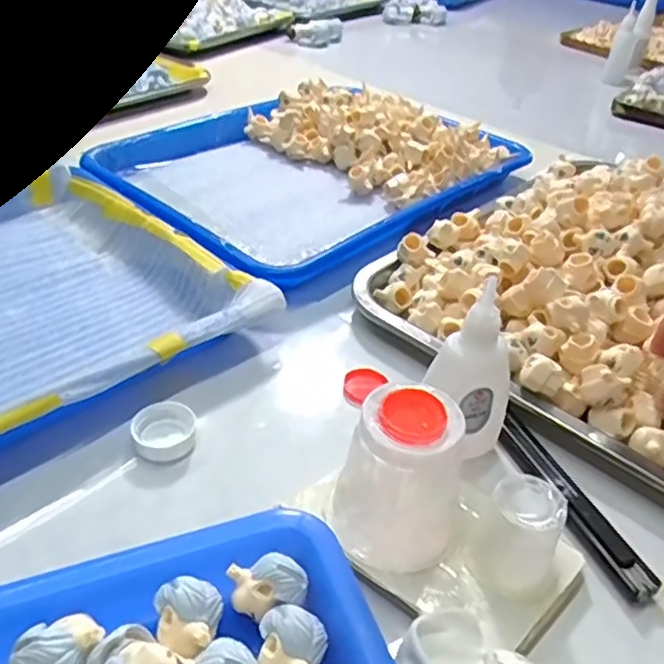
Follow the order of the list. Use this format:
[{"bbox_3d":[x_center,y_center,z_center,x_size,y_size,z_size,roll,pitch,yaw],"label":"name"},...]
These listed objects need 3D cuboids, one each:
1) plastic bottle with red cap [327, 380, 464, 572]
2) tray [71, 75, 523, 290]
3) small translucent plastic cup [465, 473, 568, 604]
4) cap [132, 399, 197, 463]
[{"bbox_3d":[0.028,0.062,0.259,0.053,0.070,0.046,13,40,10],"label":"plastic bottle with red cap"},{"bbox_3d":[-0.014,-0.153,0.553,0.260,0.041,0.331,33,46,30],"label":"tray"},{"bbox_3d":[0.075,0.082,0.255,0.034,0.046,0.031,3,39,-3],"label":"small translucent plastic cup"},{"bbox_3d":[-0.083,0.049,0.316,0.029,0.008,0.035,3,39,-3],"label":"cap"}]

